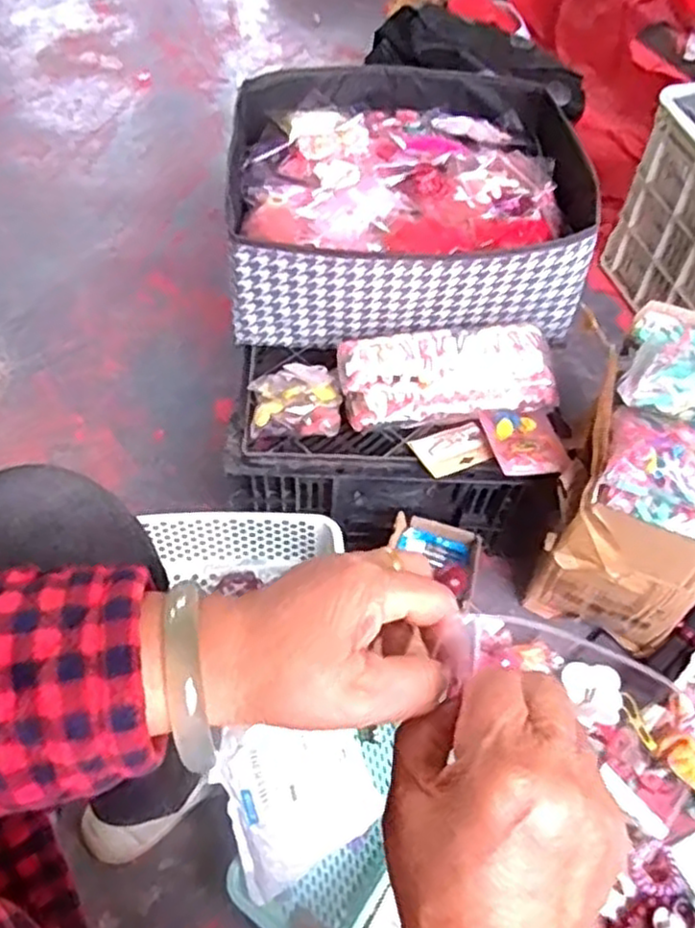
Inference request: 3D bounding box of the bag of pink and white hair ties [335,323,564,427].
[{"bbox_3d":[0.110,-0.093,0.801,0.236,0.073,0.091,-6,55,-6],"label":"bag of pink and white hair ties"}]

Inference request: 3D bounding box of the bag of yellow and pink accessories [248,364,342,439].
[{"bbox_3d":[-0.058,-0.075,0.801,0.093,0.034,0.106,-4,55,-5],"label":"bag of yellow and pink accessories"}]

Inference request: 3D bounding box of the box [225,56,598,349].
[{"bbox_3d":[0.071,-0.318,0.898,0.407,0.146,0.375,4,54,1],"label":"box"}]

